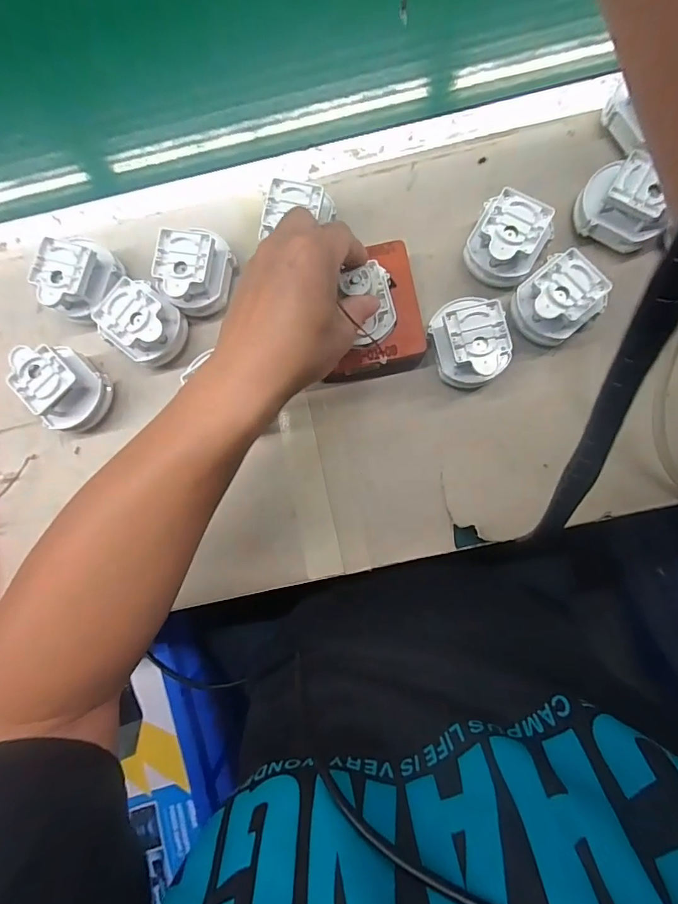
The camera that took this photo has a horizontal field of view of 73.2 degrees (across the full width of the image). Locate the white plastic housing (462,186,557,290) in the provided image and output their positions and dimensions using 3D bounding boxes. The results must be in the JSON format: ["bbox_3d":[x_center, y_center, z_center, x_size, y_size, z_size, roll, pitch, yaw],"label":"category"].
[{"bbox_3d":[0.139,-0.172,0.379,0.058,0.046,0.055,31,86,5],"label":"white plastic housing"}]

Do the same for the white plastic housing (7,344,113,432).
[{"bbox_3d":[-0.237,-0.054,0.390,0.070,0.047,0.060,34,87,5],"label":"white plastic housing"}]

